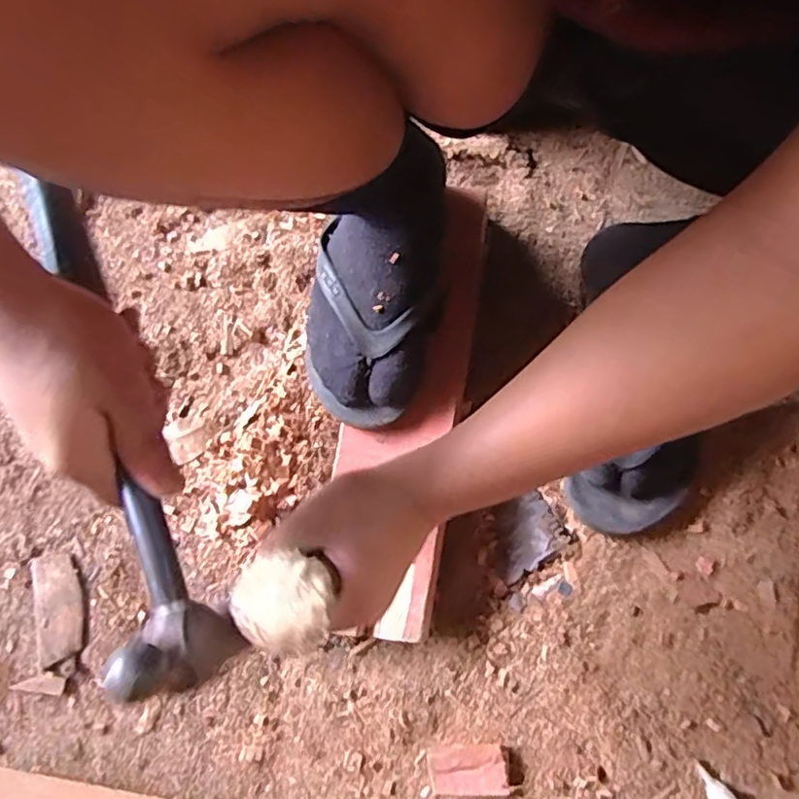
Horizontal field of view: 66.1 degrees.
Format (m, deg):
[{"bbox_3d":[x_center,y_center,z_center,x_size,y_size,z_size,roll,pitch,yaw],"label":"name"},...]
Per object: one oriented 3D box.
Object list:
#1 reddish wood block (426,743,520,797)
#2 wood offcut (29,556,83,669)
[{"bbox_3d":[0.059,0.297,0.490,0.069,0.009,0.036,-3,71,1],"label":"reddish wood block"},{"bbox_3d":[-0.297,0.179,0.532,0.038,0.011,0.088,-14,71,-3],"label":"wood offcut"}]

